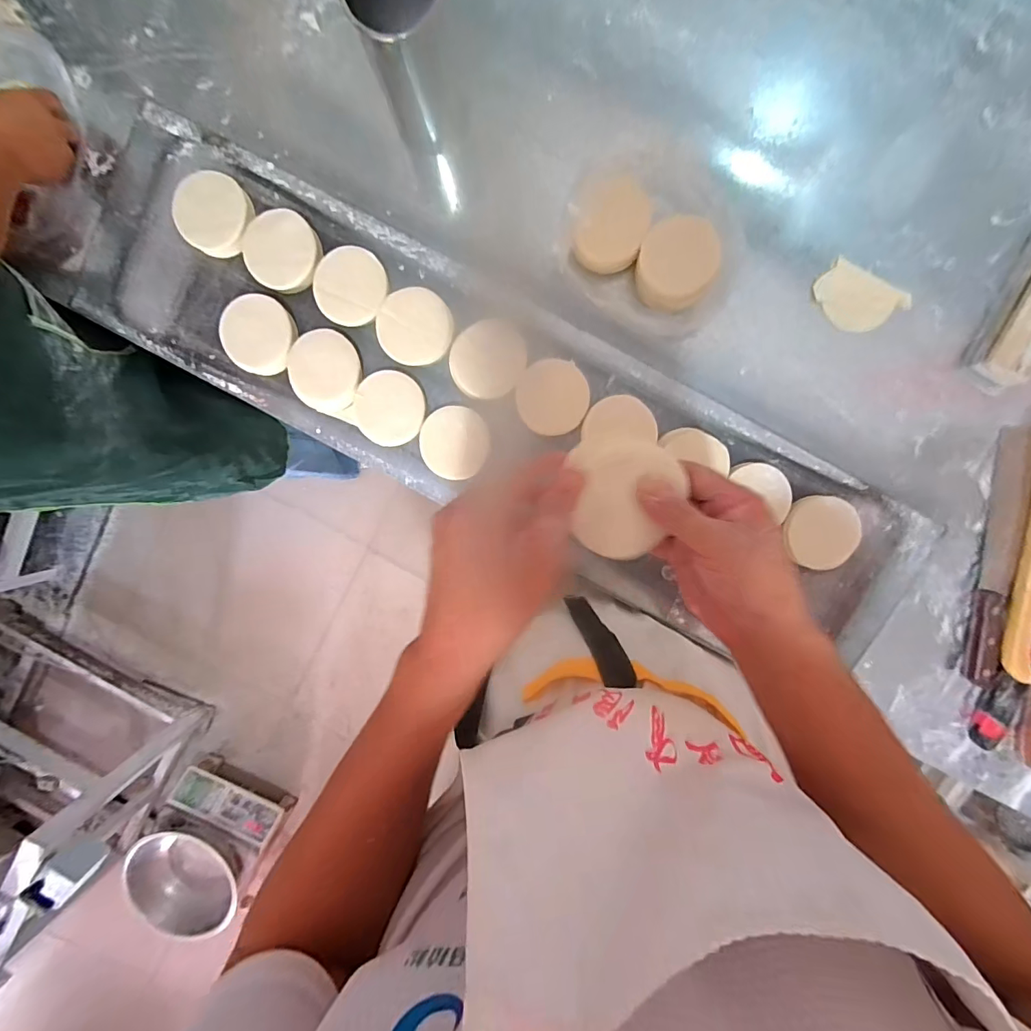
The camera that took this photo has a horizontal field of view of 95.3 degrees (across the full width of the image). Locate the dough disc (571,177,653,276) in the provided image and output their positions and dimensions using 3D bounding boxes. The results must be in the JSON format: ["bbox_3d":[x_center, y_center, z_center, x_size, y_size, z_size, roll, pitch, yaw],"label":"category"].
[{"bbox_3d":[0.109,-0.338,0.541,0.080,0.022,0.103,11,99,0],"label":"dough disc"}]

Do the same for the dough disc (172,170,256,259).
[{"bbox_3d":[-0.352,-0.351,0.551,0.087,0.024,0.085,0,98,2],"label":"dough disc"}]

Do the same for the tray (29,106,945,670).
[{"bbox_3d":[-0.026,-0.129,0.583,1.152,0.051,0.275,26,98,-2],"label":"tray"}]

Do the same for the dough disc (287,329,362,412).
[{"bbox_3d":[-0.229,-0.174,0.562,0.084,0.013,0.093,-2,98,2],"label":"dough disc"}]

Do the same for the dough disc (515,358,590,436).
[{"bbox_3d":[0.045,-0.140,0.561,0.083,0.008,0.084,0,98,2],"label":"dough disc"}]

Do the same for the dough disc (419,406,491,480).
[{"bbox_3d":[-0.072,-0.087,0.568,0.079,0.015,0.084,0,98,2],"label":"dough disc"}]

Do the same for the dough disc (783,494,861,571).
[{"bbox_3d":[0.379,0.019,0.582,0.083,0.020,0.093,-24,97,5],"label":"dough disc"}]

